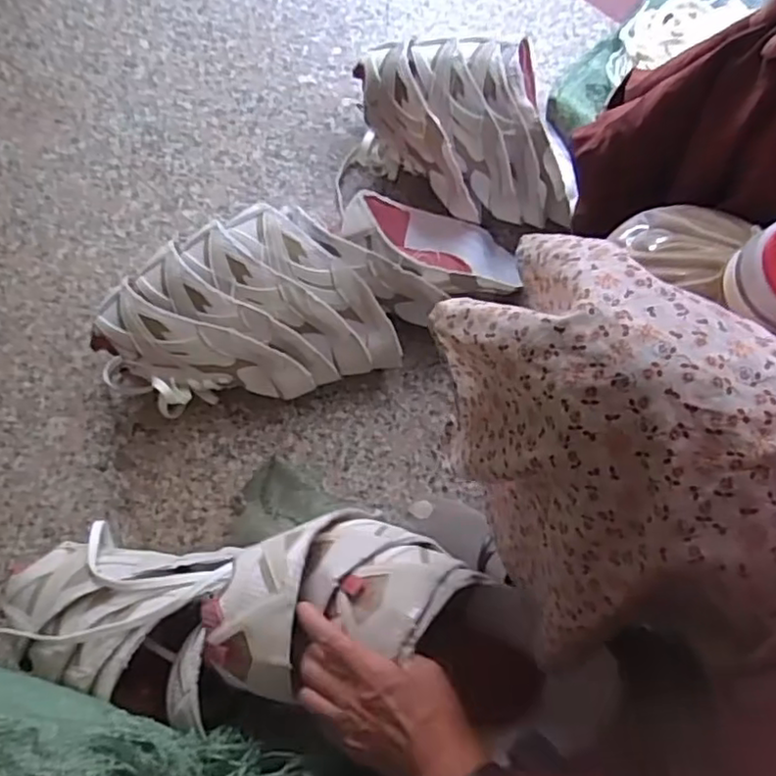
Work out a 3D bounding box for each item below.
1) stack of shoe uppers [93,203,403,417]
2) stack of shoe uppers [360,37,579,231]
[{"bbox_3d":[-0.160,-0.075,0.695,0.301,0.129,0.183,-17,75,-5],"label":"stack of shoe uppers"},{"bbox_3d":[0.092,-0.289,0.753,0.261,0.136,0.151,12,74,4],"label":"stack of shoe uppers"}]

